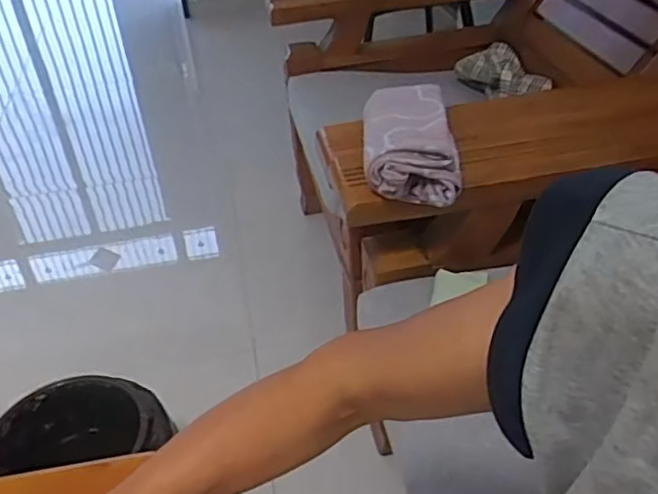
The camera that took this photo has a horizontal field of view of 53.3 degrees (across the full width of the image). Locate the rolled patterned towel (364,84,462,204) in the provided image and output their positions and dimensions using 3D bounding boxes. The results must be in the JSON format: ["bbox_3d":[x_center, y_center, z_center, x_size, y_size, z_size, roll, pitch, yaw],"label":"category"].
[{"bbox_3d":[0.099,-0.142,0.835,0.105,0.065,0.241,-3,38,2],"label":"rolled patterned towel"}]

